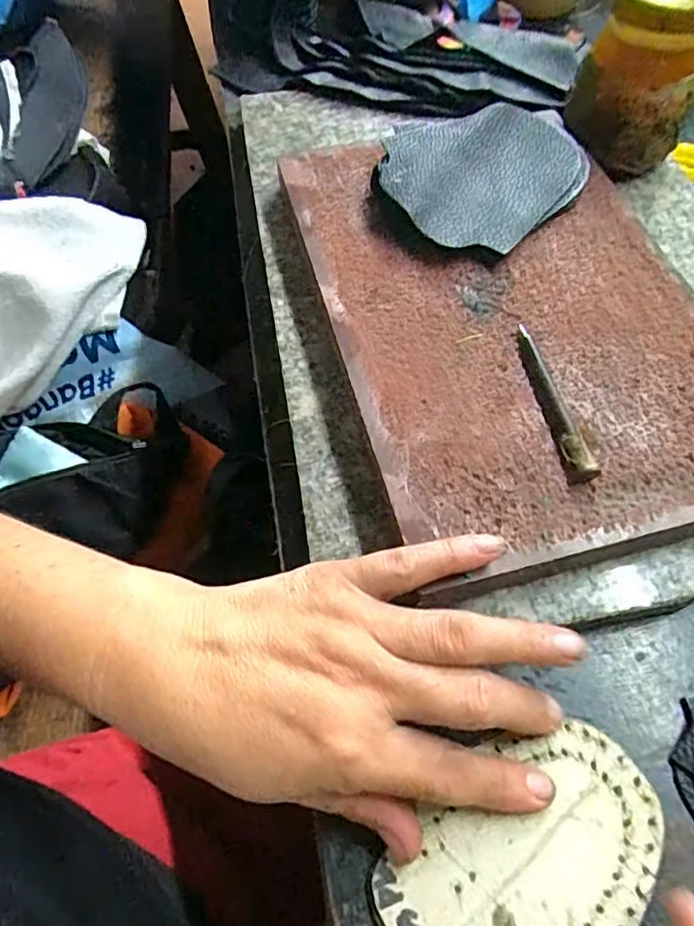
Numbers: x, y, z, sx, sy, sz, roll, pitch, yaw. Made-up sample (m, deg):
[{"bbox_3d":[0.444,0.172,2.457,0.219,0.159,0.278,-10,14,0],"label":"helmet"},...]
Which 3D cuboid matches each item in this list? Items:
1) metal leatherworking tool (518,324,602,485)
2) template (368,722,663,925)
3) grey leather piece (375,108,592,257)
[{"bbox_3d":[0.091,-0.029,0.260,0.010,0.009,0.083,-8,60,-3],"label":"metal leatherworking tool"},{"bbox_3d":[0.065,0.141,0.206,0.072,0.005,0.104,39,68,21],"label":"template"},{"bbox_3d":[0.081,-0.160,0.326,0.121,0.024,0.084,-30,64,-15],"label":"grey leather piece"}]

